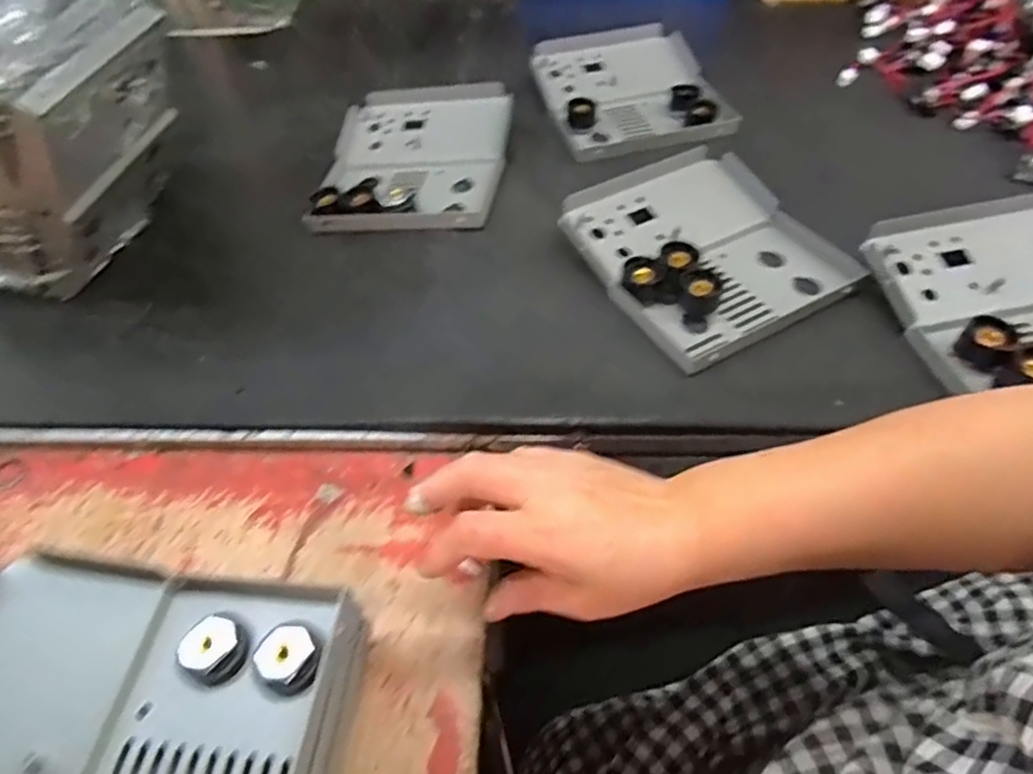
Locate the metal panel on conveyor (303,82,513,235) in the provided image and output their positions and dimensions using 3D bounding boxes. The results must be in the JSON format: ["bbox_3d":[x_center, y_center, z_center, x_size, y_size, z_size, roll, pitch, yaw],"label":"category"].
[{"bbox_3d":[-0.093,-0.205,0.569,0.160,0.033,0.201,4,51,6],"label":"metal panel on conveyor"}]

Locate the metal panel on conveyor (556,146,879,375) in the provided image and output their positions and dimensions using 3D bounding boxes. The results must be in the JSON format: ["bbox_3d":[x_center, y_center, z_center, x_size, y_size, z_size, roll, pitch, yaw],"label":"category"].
[{"bbox_3d":[0.134,-0.105,0.473,0.161,0.026,0.175,-27,55,-17],"label":"metal panel on conveyor"}]

